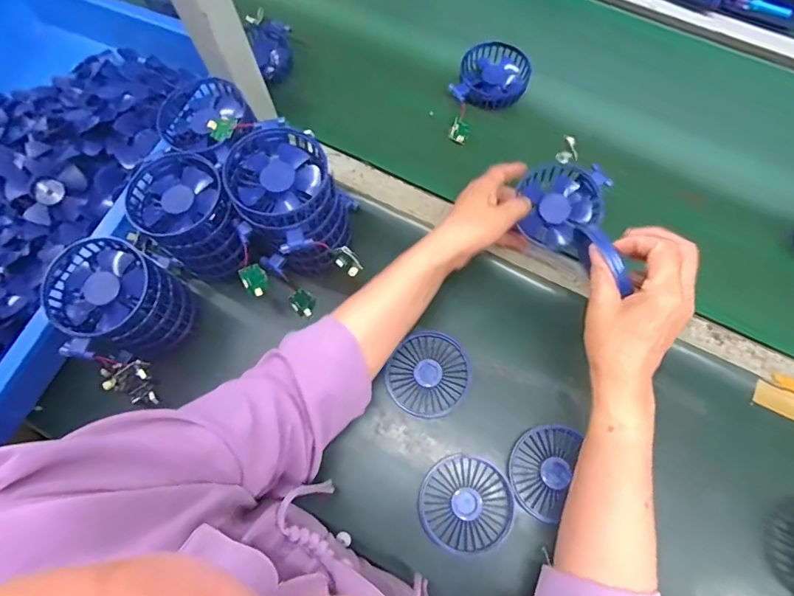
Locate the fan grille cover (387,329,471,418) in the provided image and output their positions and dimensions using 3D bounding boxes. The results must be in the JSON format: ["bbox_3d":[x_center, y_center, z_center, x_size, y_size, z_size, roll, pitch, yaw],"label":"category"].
[{"bbox_3d":[0.034,0.081,0.502,0.081,0.014,0.088,34,74,13],"label":"fan grille cover"}]

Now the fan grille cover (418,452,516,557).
[{"bbox_3d":[0.067,0.202,0.460,0.088,0.019,0.086,-41,74,-13],"label":"fan grille cover"}]

